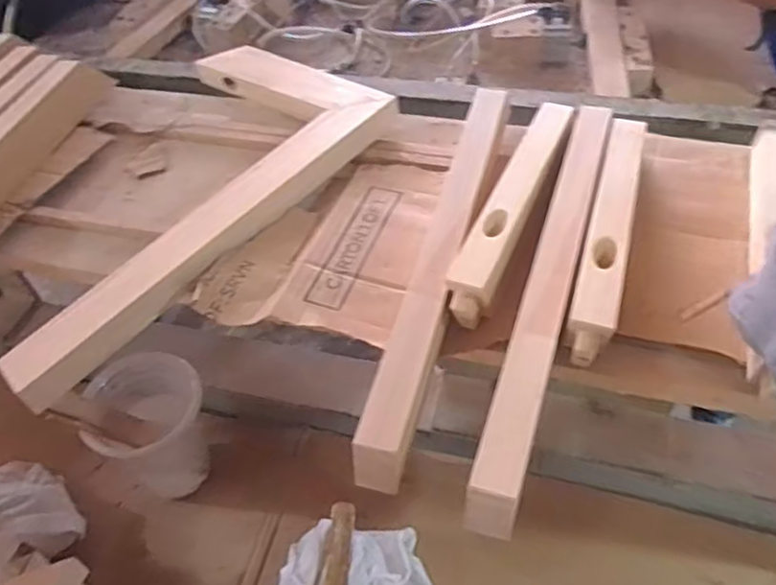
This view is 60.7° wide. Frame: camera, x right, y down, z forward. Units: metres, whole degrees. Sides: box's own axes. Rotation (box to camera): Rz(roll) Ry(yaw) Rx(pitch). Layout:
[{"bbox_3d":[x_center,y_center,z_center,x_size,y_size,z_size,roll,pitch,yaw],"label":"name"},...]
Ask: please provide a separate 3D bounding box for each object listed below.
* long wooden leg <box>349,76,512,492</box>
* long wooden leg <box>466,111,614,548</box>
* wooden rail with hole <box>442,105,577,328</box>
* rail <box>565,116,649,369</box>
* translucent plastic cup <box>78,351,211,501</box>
[{"bbox_3d":[0.047,-0.032,0.531,0.033,0.045,0.386,10,50,14],"label":"long wooden leg"},{"bbox_3d":[0.125,-0.013,0.503,0.031,0.030,0.396,13,51,16],"label":"long wooden leg"},{"bbox_3d":[0.108,-0.078,0.552,0.032,0.038,0.254,17,52,19],"label":"wooden rail with hole"},{"bbox_3d":[0.177,-0.058,0.523,0.030,0.034,0.255,12,51,16],"label":"rail"},{"bbox_3d":[-0.239,0.150,0.699,0.117,0.157,0.094,-31,53,-20],"label":"translucent plastic cup"}]

